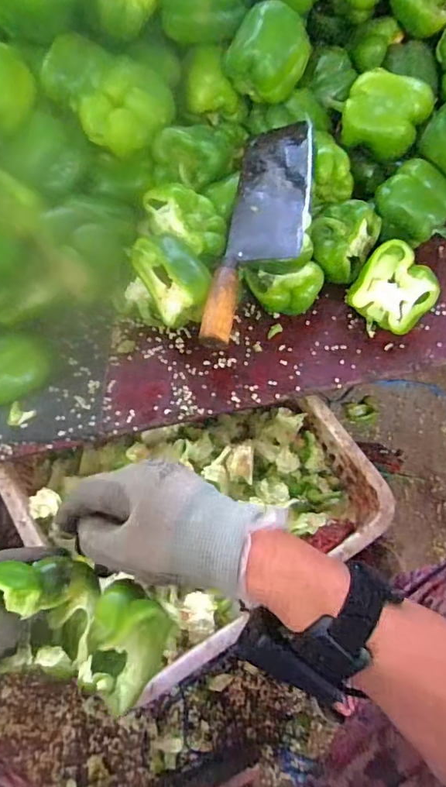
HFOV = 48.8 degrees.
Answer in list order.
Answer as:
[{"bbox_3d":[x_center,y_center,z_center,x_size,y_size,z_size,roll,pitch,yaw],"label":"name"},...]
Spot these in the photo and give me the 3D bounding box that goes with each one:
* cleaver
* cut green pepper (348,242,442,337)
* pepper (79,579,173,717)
[{"bbox_3d":[0.045,-0.178,0.536,0.091,0.023,0.273,2,70,29],"label":"cleaver"},{"bbox_3d":[0.191,-0.113,0.567,0.082,0.067,0.085,0,67,1],"label":"cut green pepper"},{"bbox_3d":[-0.062,0.152,0.296,0.048,0.032,0.067,23,70,10],"label":"pepper"}]

